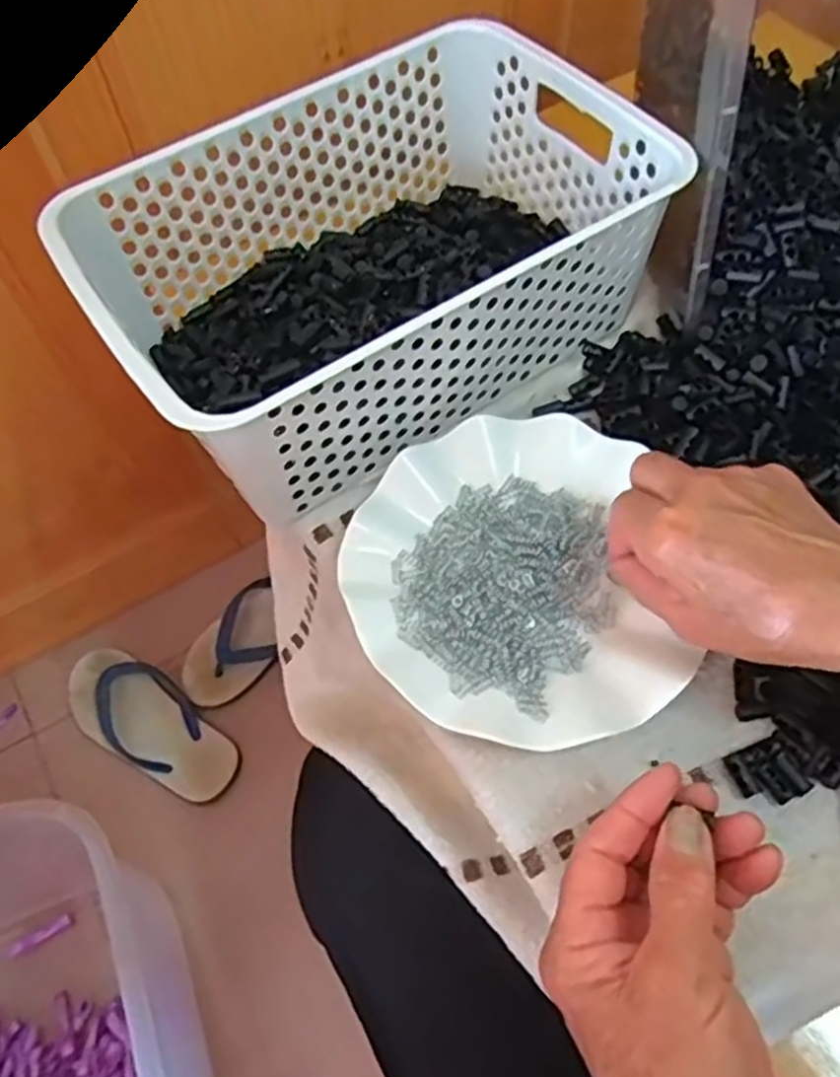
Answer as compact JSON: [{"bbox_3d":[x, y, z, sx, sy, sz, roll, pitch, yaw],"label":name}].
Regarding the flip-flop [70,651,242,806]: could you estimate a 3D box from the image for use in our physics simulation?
[{"bbox_3d":[-0.311,0.206,0.883,0.235,0.037,0.099,27,64,16],"label":"flip-flop"}]

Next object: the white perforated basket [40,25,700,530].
[{"bbox_3d":[-0.029,-0.163,0.457,0.308,0.103,0.200,-31,63,-15],"label":"white perforated basket"}]

